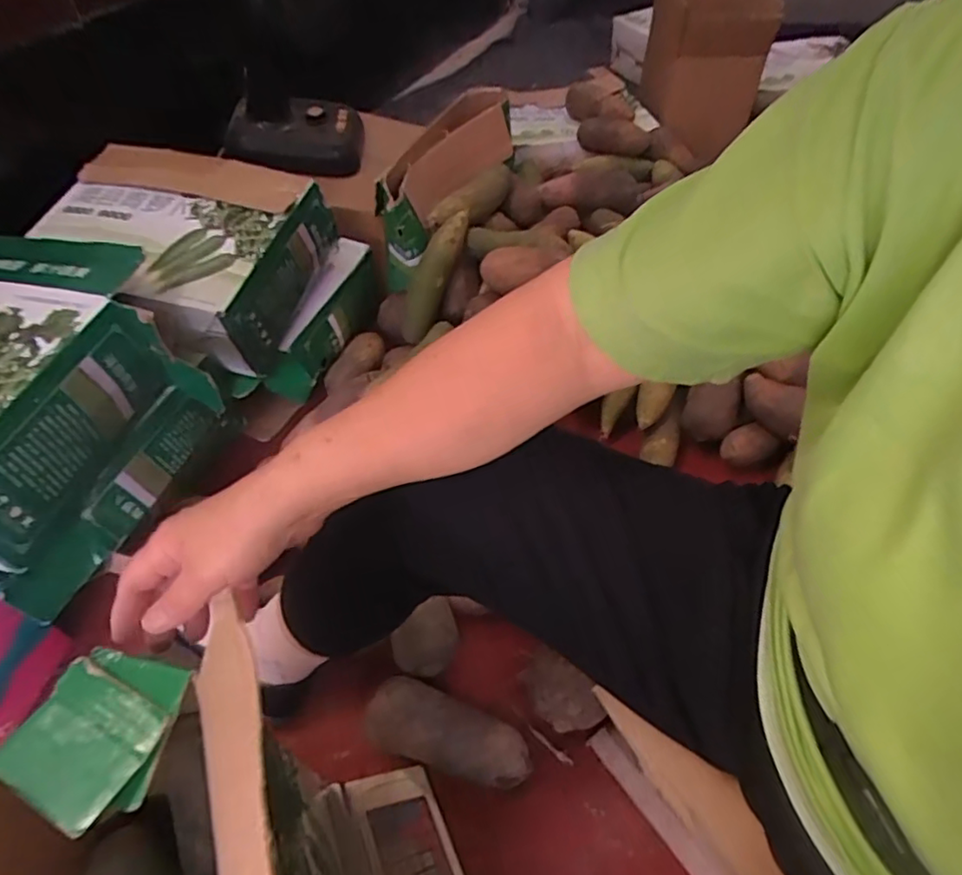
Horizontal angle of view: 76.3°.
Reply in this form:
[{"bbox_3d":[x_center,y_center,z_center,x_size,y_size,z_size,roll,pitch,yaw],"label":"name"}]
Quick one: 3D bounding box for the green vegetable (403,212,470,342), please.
[{"bbox_3d":[-0.075,-0.254,0.955,0.052,0.043,0.216,28,100,22],"label":"green vegetable"}]

